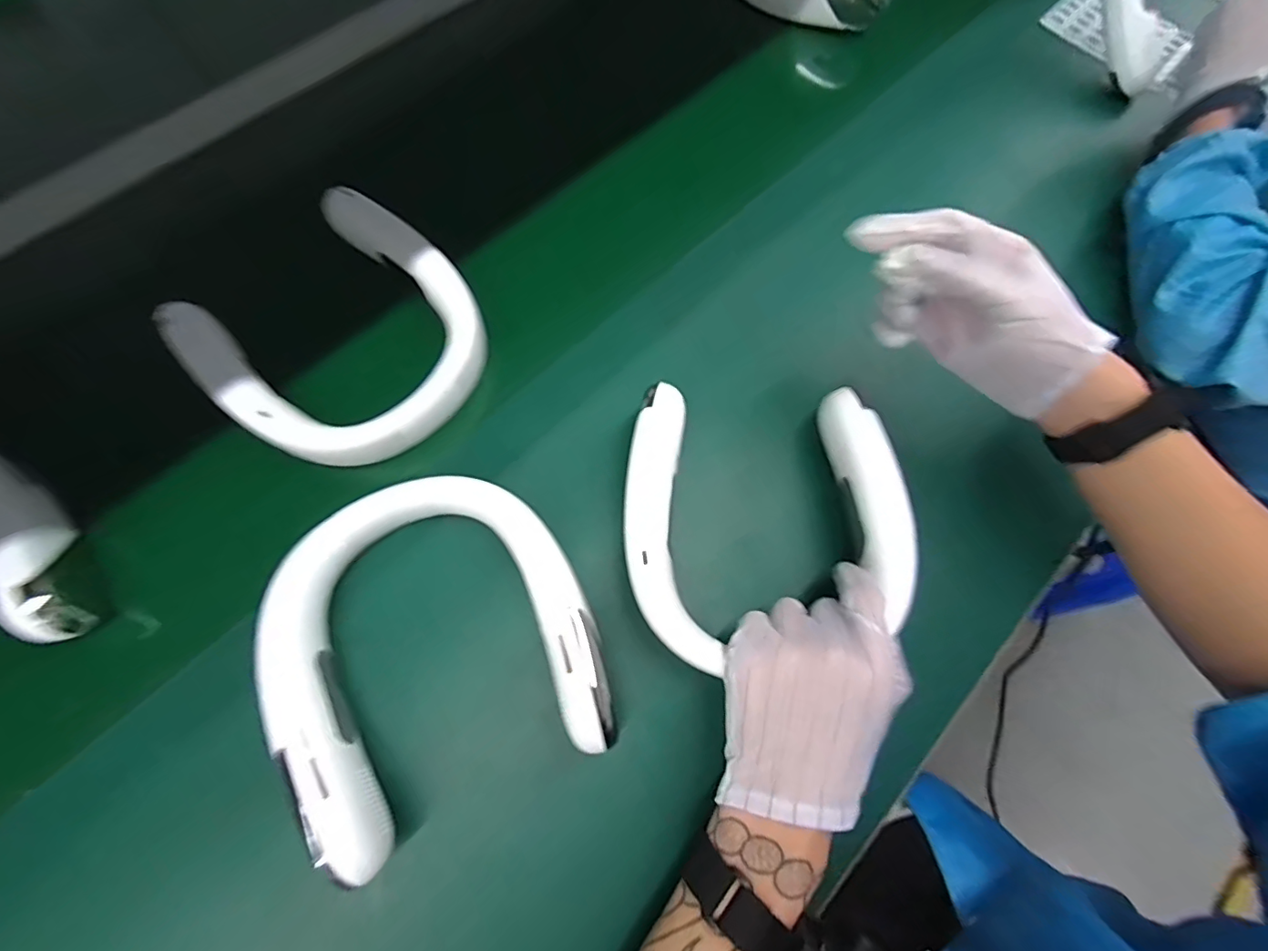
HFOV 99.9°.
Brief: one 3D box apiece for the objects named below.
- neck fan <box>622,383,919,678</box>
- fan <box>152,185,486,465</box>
[{"bbox_3d":[0.086,0.031,0.360,0.183,0.041,0.190,4,70,2],"label":"neck fan"},{"bbox_3d":[-0.217,-0.108,0.402,0.200,0.036,0.188,37,74,13],"label":"fan"}]

